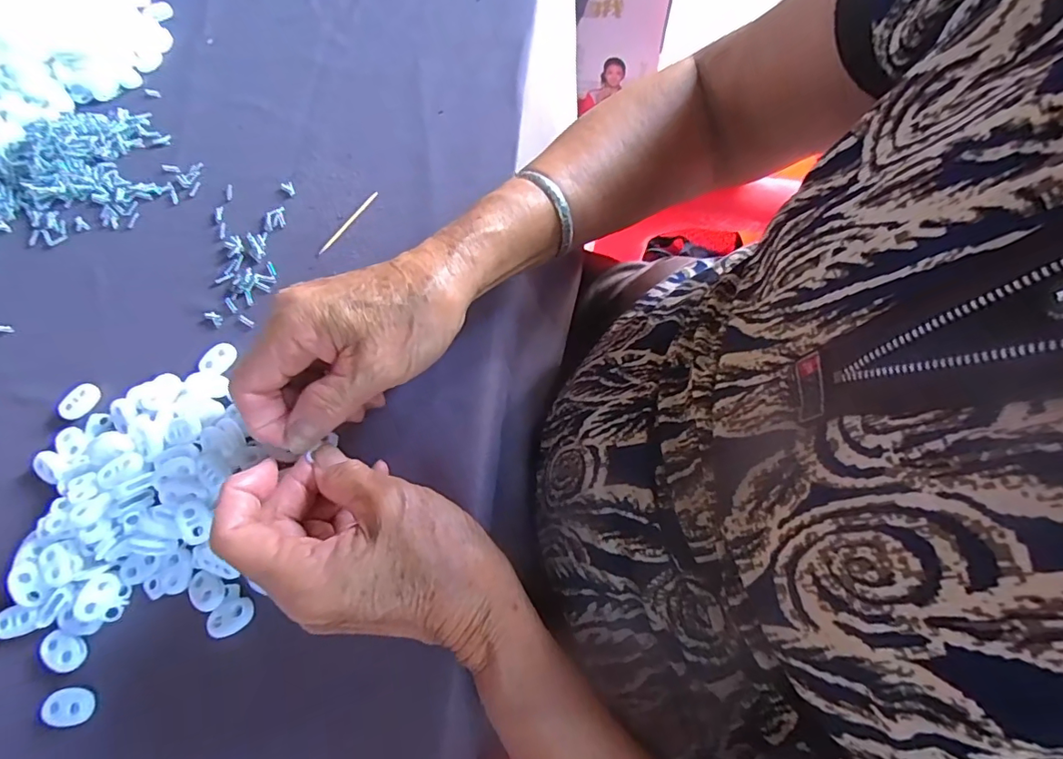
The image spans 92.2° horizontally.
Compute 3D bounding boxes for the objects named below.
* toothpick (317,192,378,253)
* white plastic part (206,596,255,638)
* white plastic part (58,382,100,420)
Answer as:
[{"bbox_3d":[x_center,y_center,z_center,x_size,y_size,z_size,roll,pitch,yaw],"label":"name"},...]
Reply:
[{"bbox_3d":[-0.124,-0.107,0.346,0.004,0.004,0.058,33,73,13],"label":"toothpick"},{"bbox_3d":[-0.149,0.118,0.254,0.021,0.004,0.015,-18,70,-6],"label":"white plastic part"},{"bbox_3d":[-0.266,0.013,0.302,0.013,0.007,0.023,21,71,9],"label":"white plastic part"}]

